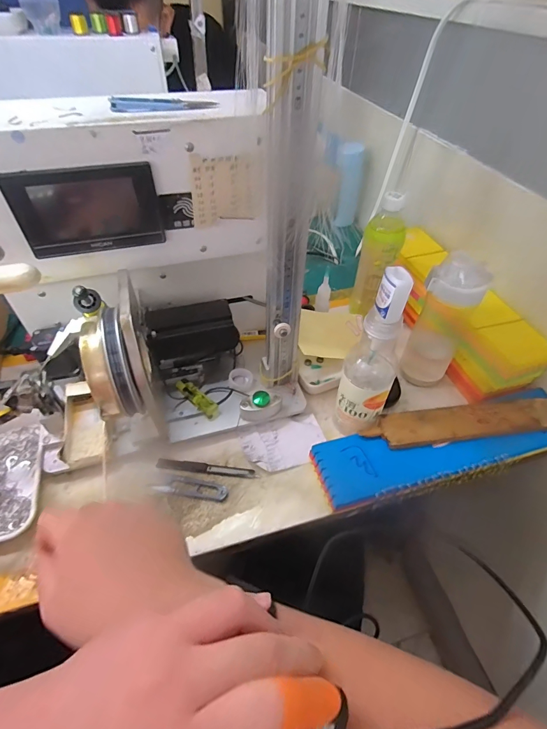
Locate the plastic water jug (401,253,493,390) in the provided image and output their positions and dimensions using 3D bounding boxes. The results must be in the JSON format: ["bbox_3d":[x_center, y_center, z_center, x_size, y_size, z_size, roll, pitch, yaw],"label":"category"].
[{"bbox_3d":[0.227,-0.057,0.497,0.066,0.187,0.061,26,52,20],"label":"plastic water jug"}]

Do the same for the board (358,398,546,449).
[{"bbox_3d":[0.243,0.069,0.459,0.255,0.015,0.053,-4,48,-5],"label":"board"}]

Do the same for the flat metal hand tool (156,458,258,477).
[{"bbox_3d":[-0.084,0.128,0.457,0.118,0.011,0.012,4,48,2],"label":"flat metal hand tool"}]

